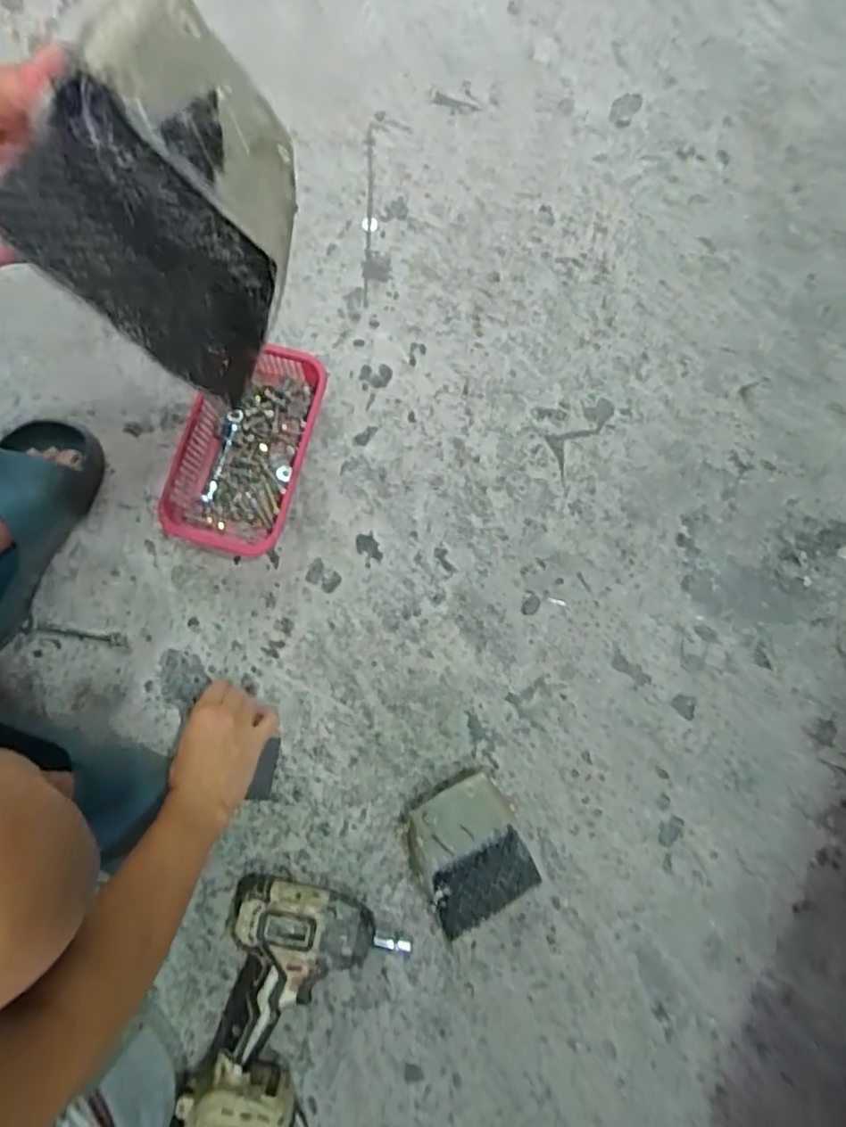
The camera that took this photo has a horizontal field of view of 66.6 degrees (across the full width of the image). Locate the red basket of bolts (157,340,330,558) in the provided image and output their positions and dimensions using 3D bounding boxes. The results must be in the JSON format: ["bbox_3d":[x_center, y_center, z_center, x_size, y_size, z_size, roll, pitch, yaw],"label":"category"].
[{"bbox_3d":[-0.201,-0.127,0.712,0.146,0.049,0.232,17,80,3],"label":"red basket of bolts"}]

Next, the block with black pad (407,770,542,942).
[{"bbox_3d":[0.042,0.279,0.633,0.111,0.054,0.120,-29,81,-6],"label":"block with black pad"}]

